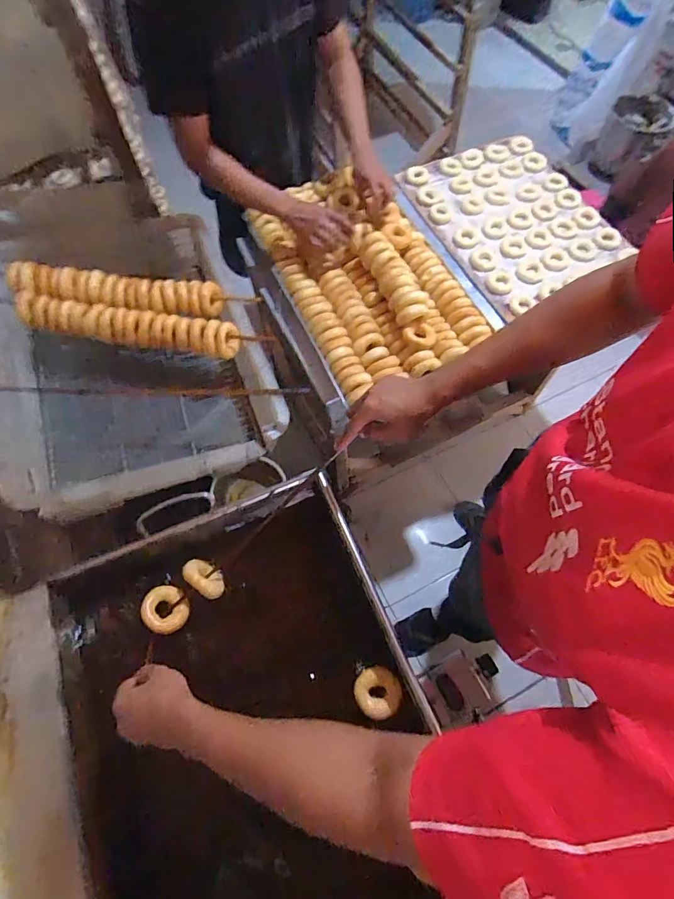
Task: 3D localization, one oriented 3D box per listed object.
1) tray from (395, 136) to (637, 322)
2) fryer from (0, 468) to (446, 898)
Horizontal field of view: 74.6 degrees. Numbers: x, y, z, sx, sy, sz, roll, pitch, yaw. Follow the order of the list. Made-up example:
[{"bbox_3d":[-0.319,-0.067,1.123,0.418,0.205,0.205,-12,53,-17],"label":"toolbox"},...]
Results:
[{"bbox_3d":[0.459,-0.610,1.165,0.432,0.043,0.570,-17,68,-7],"label":"tray"},{"bbox_3d":[-0.135,0.508,0.591,0.591,0.223,0.869,-22,69,-9],"label":"fryer"}]

